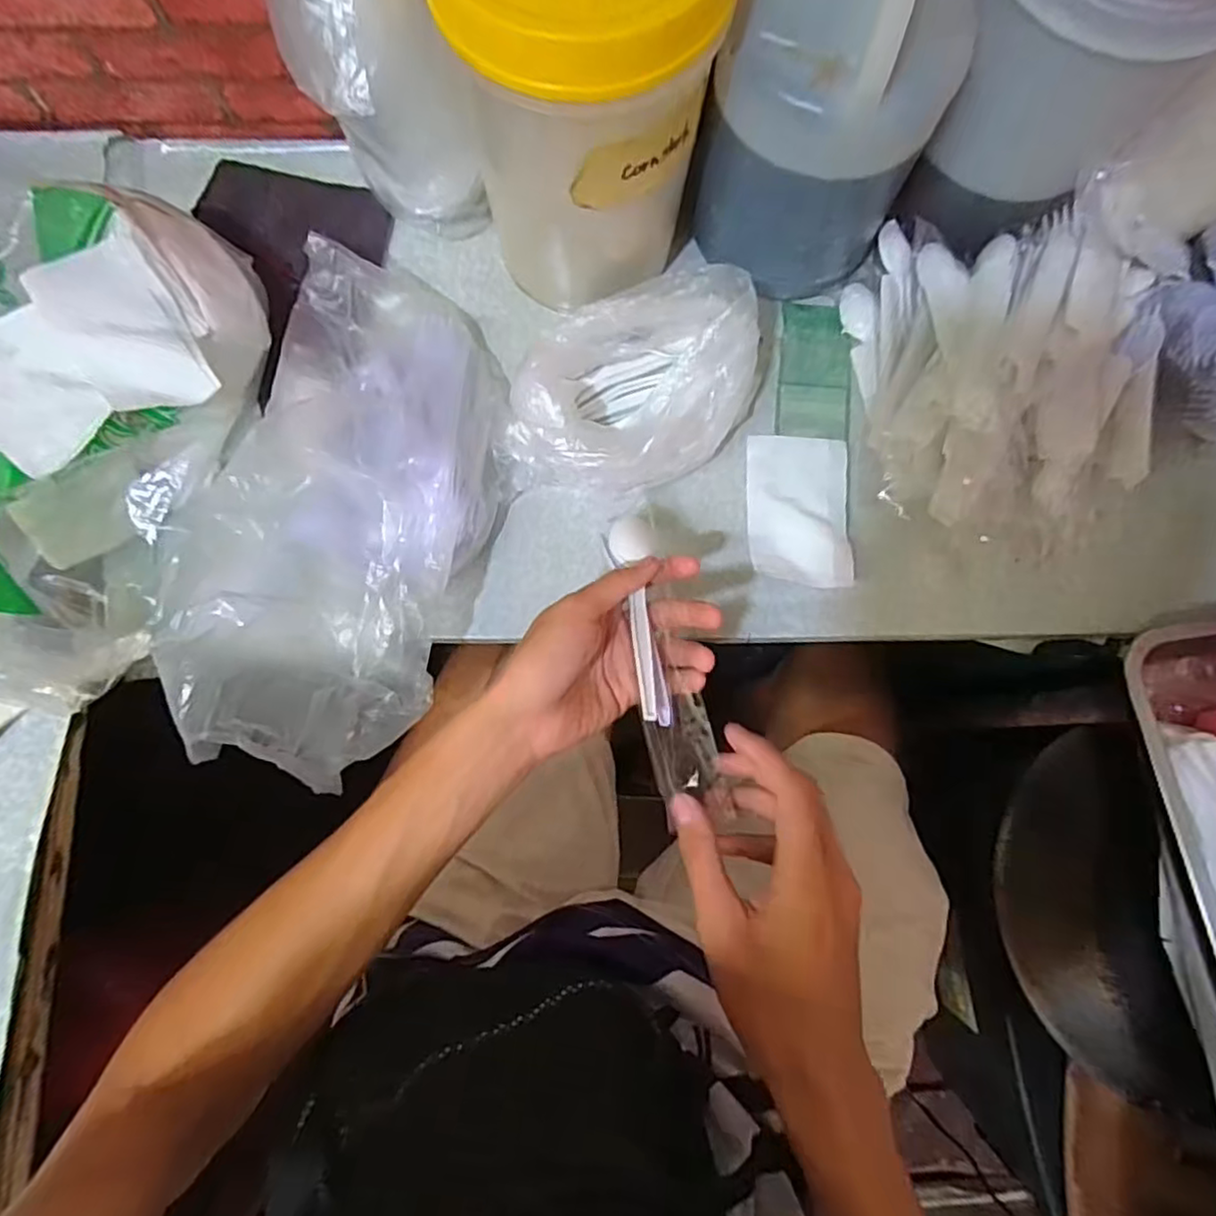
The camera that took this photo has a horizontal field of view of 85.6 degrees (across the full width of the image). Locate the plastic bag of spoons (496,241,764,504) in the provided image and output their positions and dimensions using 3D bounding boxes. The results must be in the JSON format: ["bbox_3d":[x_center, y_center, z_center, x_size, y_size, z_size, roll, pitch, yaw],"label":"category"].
[{"bbox_3d":[0.008,-0.151,0.469,0.184,0.104,0.117,-14,79,-4],"label":"plastic bag of spoons"}]

